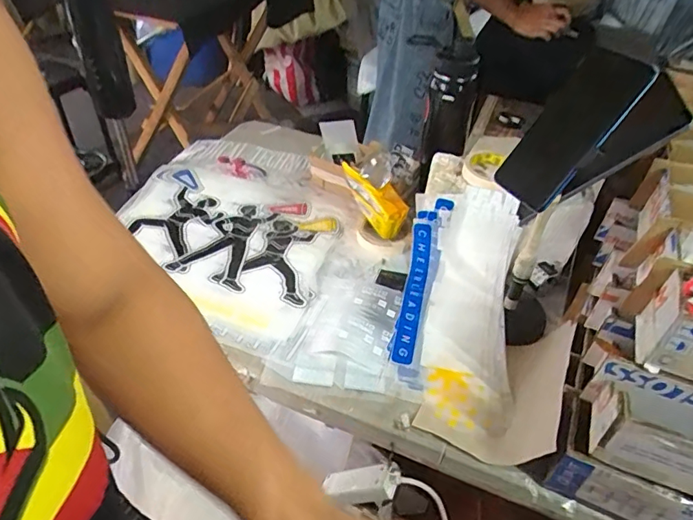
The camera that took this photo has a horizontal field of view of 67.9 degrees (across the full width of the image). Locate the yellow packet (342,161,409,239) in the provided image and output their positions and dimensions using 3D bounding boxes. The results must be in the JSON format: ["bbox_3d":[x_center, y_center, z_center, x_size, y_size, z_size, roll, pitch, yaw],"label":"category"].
[{"bbox_3d":[0.042,-0.094,0.856,0.137,0.087,0.043,32,48,28],"label":"yellow packet"}]

